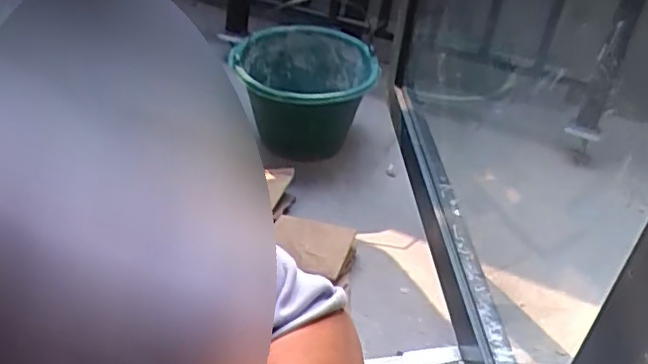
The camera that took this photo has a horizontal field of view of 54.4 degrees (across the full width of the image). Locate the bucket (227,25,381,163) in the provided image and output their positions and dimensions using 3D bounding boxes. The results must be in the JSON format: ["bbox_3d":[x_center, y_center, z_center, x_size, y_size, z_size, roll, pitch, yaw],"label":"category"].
[{"bbox_3d":[-0.035,-0.155,1.125,0.225,0.185,0.214,12,39,8],"label":"bucket"}]

